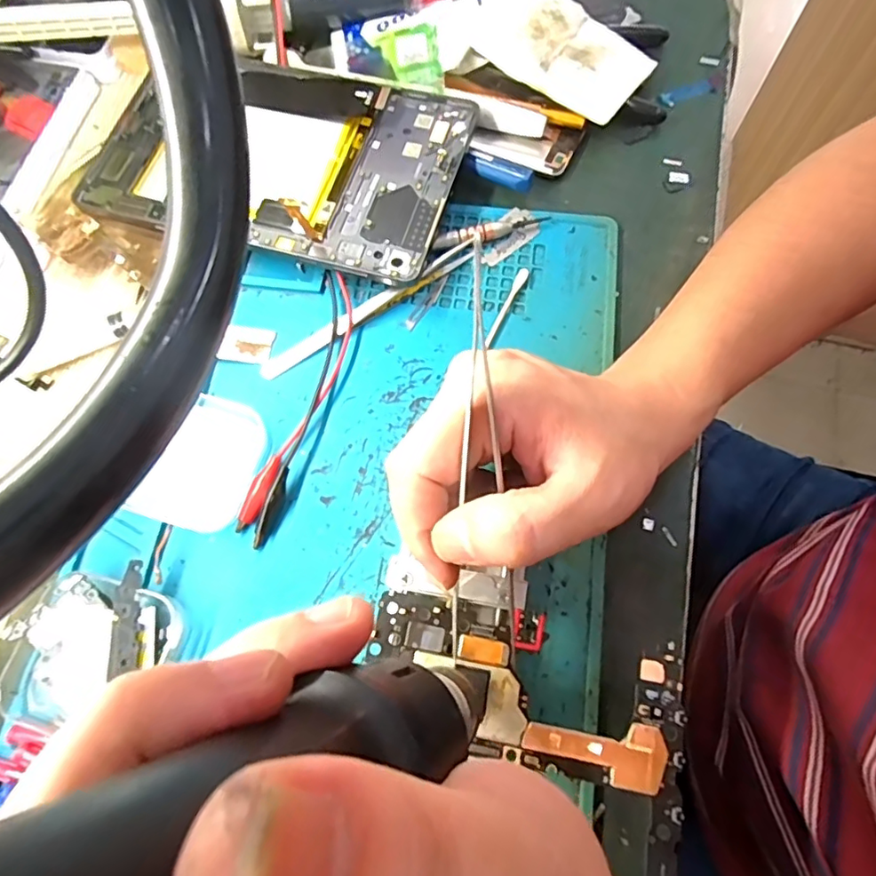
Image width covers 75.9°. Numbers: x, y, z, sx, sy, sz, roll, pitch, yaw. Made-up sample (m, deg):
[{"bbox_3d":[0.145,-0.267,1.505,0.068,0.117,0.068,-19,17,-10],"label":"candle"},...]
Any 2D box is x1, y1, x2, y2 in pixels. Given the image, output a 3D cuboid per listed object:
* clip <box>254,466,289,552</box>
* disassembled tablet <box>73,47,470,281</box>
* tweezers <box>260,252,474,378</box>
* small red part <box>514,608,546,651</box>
[{"bbox_3d":[-0.079,0.033,0.267,0.007,0.009,0.039,17,72,7],"label":"clip"},{"bbox_3d":[-0.091,-0.164,0.322,0.204,0.011,0.128,15,74,6],"label":"disassembled tablet"},{"bbox_3d":[-0.037,-0.068,0.303,0.129,0.005,0.011,-31,73,-9],"label":"tweezers"},{"bbox_3d":[0.036,0.076,0.222,0.012,0.004,0.015,13,61,-2],"label":"small red part"}]

